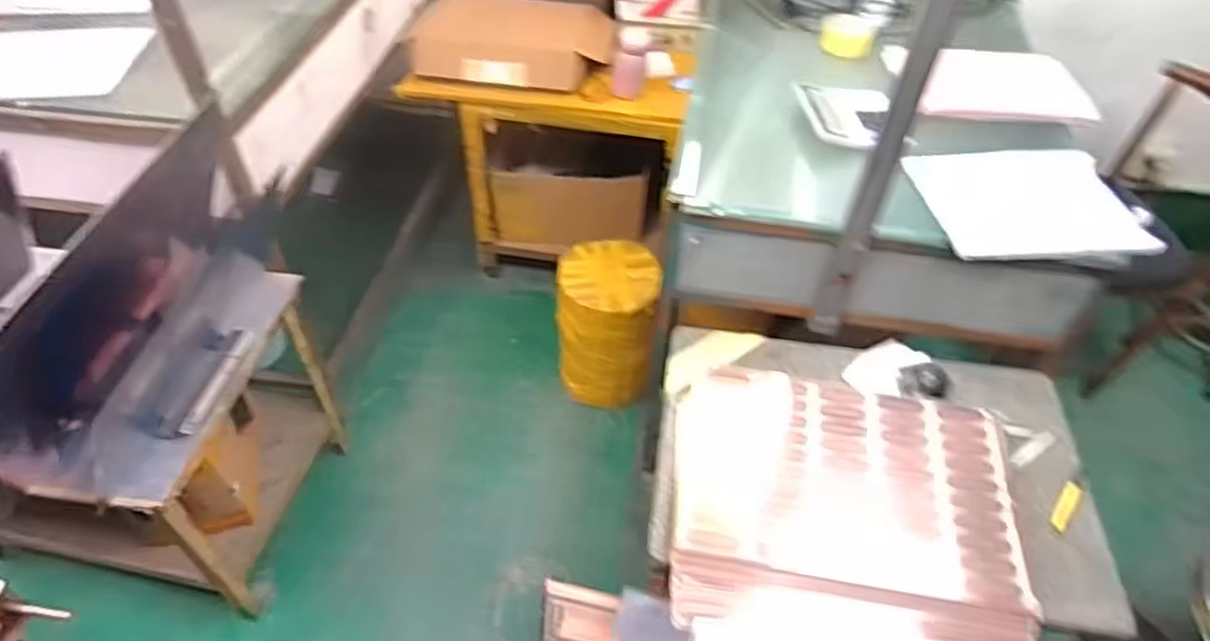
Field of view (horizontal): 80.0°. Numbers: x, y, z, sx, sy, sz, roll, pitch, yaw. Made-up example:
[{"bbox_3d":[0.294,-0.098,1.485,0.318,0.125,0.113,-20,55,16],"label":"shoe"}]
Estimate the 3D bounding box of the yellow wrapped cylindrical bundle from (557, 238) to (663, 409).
[{"bbox_3d":[0.004,0.012,1.637,0.221,0.339,0.234,1,47,-1],"label":"yellow wrapped cylindrical bundle"}]

